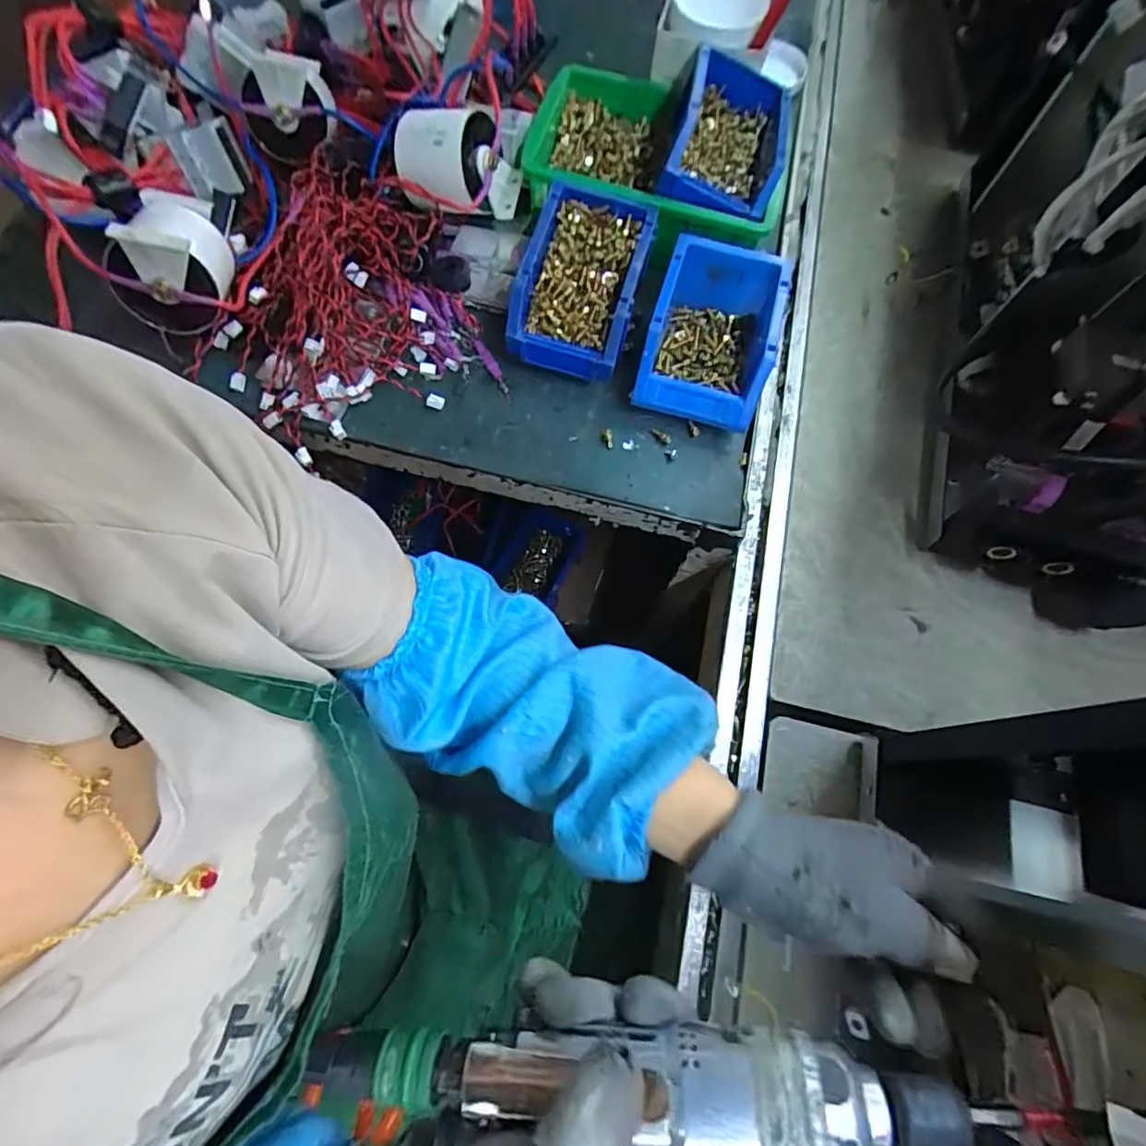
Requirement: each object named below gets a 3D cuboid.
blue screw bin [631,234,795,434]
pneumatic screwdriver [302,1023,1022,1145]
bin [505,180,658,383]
[{"bbox_3d":[0.129,-0.220,0.516,0.111,0.071,0.158,16,70,4],"label":"blue screw bin"},{"bbox_3d":[0.020,0.193,0.206,0.254,0.033,0.036,-2,69,9],"label":"pneumatic screwdriver"},{"bbox_3d":[0.009,-0.273,0.531,0.105,0.076,0.168,15,70,4],"label":"bin"}]

